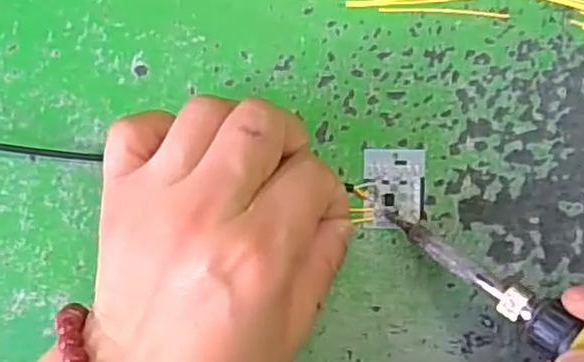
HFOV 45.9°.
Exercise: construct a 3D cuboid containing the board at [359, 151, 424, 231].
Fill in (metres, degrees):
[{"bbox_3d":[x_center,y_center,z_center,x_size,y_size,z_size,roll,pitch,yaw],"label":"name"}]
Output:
[{"bbox_3d":[0.041,0.003,0.277,0.025,0.004,0.031,0,92,-3],"label":"board"}]

